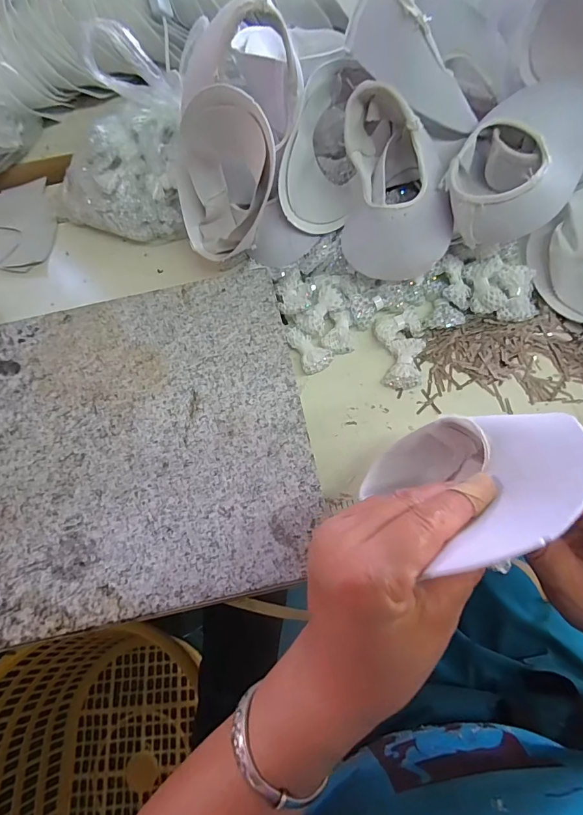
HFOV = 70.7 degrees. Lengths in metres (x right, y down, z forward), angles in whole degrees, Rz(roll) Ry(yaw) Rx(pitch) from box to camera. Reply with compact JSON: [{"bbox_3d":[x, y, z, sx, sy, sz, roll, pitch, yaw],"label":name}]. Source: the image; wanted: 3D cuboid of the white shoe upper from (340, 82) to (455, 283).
[{"bbox_3d":[0.090,-0.200,0.378,0.092,0.076,0.159,-10,89,-1],"label":"white shoe upper"}]

